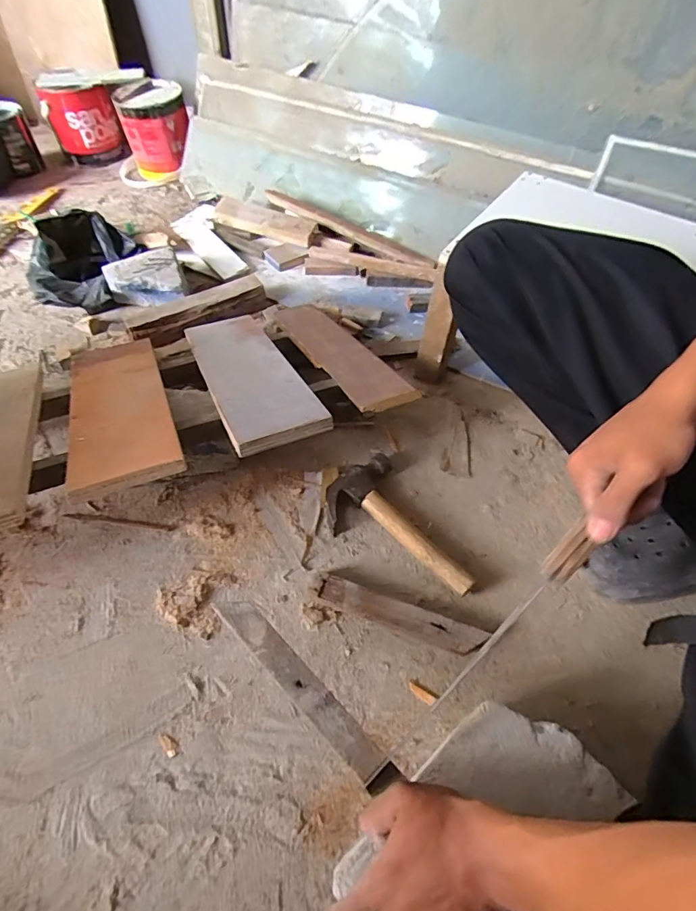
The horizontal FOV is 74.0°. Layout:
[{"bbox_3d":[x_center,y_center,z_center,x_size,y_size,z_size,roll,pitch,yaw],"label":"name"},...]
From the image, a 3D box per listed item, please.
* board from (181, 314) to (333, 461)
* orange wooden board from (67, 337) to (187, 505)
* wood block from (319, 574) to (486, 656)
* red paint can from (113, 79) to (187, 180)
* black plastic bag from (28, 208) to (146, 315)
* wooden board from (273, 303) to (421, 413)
[{"bbox_3d":[-0.139,-0.121,0.634,0.115,0.022,0.352,-18,41,-15],"label":"board"},{"bbox_3d":[-0.288,-0.069,0.585,0.110,0.022,0.338,-19,41,-15],"label":"orange wooden board"},{"bbox_3d":[0.059,0.184,0.526,0.186,0.025,0.033,18,56,9],"label":"wood block"},{"bbox_3d":[-0.453,-0.761,1.094,0.156,0.163,0.122,-8,56,-9],"label":"red paint can"},{"bbox_3d":[-0.483,-0.353,0.840,0.153,0.101,0.182,13,56,6],"label":"black plastic bag"},{"bbox_3d":[-0.025,-0.161,0.678,0.081,0.019,0.351,-21,42,-17],"label":"wooden board"}]

